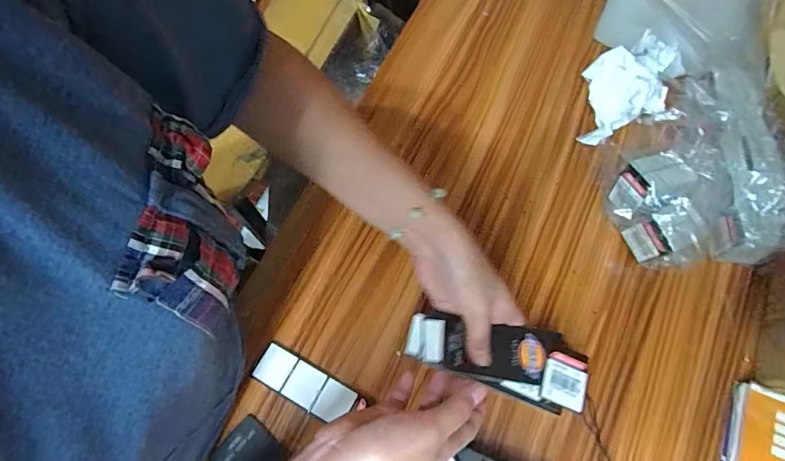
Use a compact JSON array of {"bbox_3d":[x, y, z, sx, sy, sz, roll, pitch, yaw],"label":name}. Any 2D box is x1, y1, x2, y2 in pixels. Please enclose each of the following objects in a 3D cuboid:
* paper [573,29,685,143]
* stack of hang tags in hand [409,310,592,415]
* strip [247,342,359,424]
[{"bbox_3d":[0.258,-0.154,0.509,0.095,0.041,0.142,22,72,10],"label":"paper"},{"bbox_3d":[0.088,0.104,0.381,0.151,0.014,0.061,15,70,-2],"label":"stack of hang tags in hand"},{"bbox_3d":[-0.087,0.142,0.432,0.089,0.004,0.037,27,72,11],"label":"strip"}]

